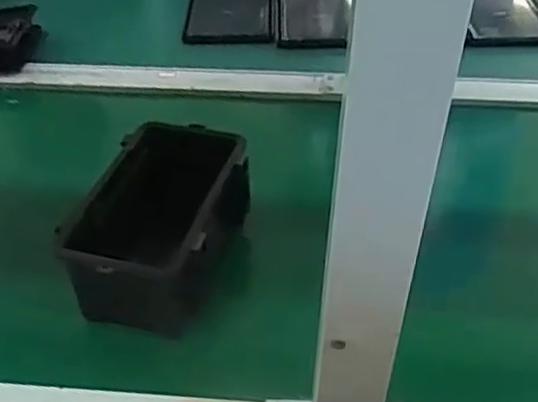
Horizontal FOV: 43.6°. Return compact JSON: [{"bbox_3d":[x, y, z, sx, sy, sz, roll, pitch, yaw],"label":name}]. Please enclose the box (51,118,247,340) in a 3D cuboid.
[{"bbox_3d":[-0.084,0.017,0.551,0.104,0.078,0.172,11,42,13],"label":"box"}]

